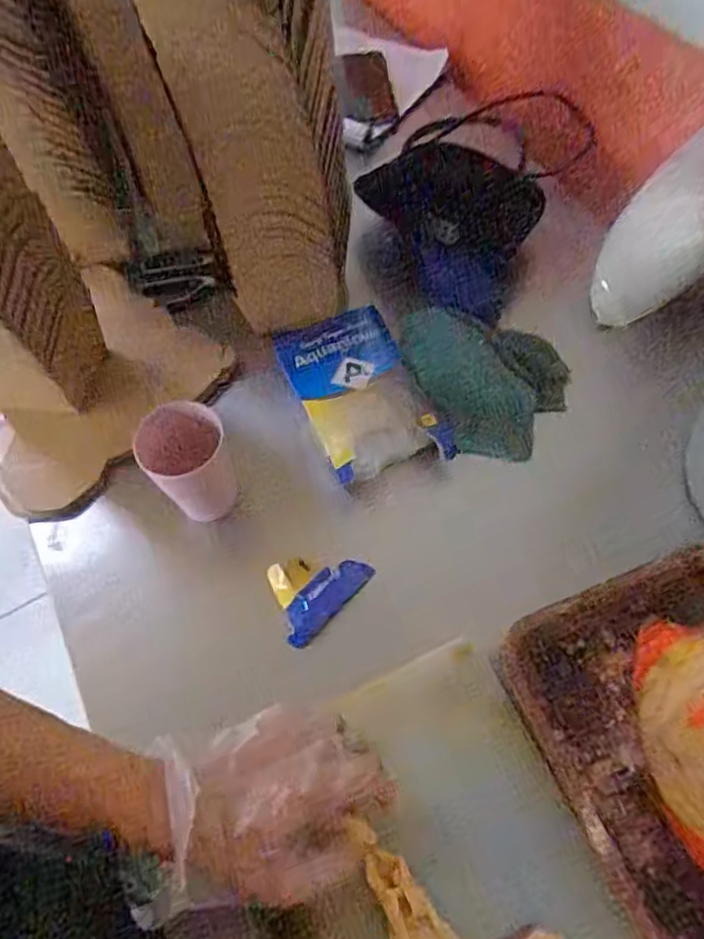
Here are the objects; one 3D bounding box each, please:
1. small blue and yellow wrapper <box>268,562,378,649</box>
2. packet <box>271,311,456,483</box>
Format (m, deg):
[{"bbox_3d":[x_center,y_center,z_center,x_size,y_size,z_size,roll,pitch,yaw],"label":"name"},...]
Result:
[{"bbox_3d":[-0.022,0.104,0.550,0.083,0.022,0.068,-18,62,-6],"label":"small blue and yellow wrapper"},{"bbox_3d":[0.004,-0.077,0.621,0.110,0.027,0.184,-24,62,-9],"label":"packet"}]

